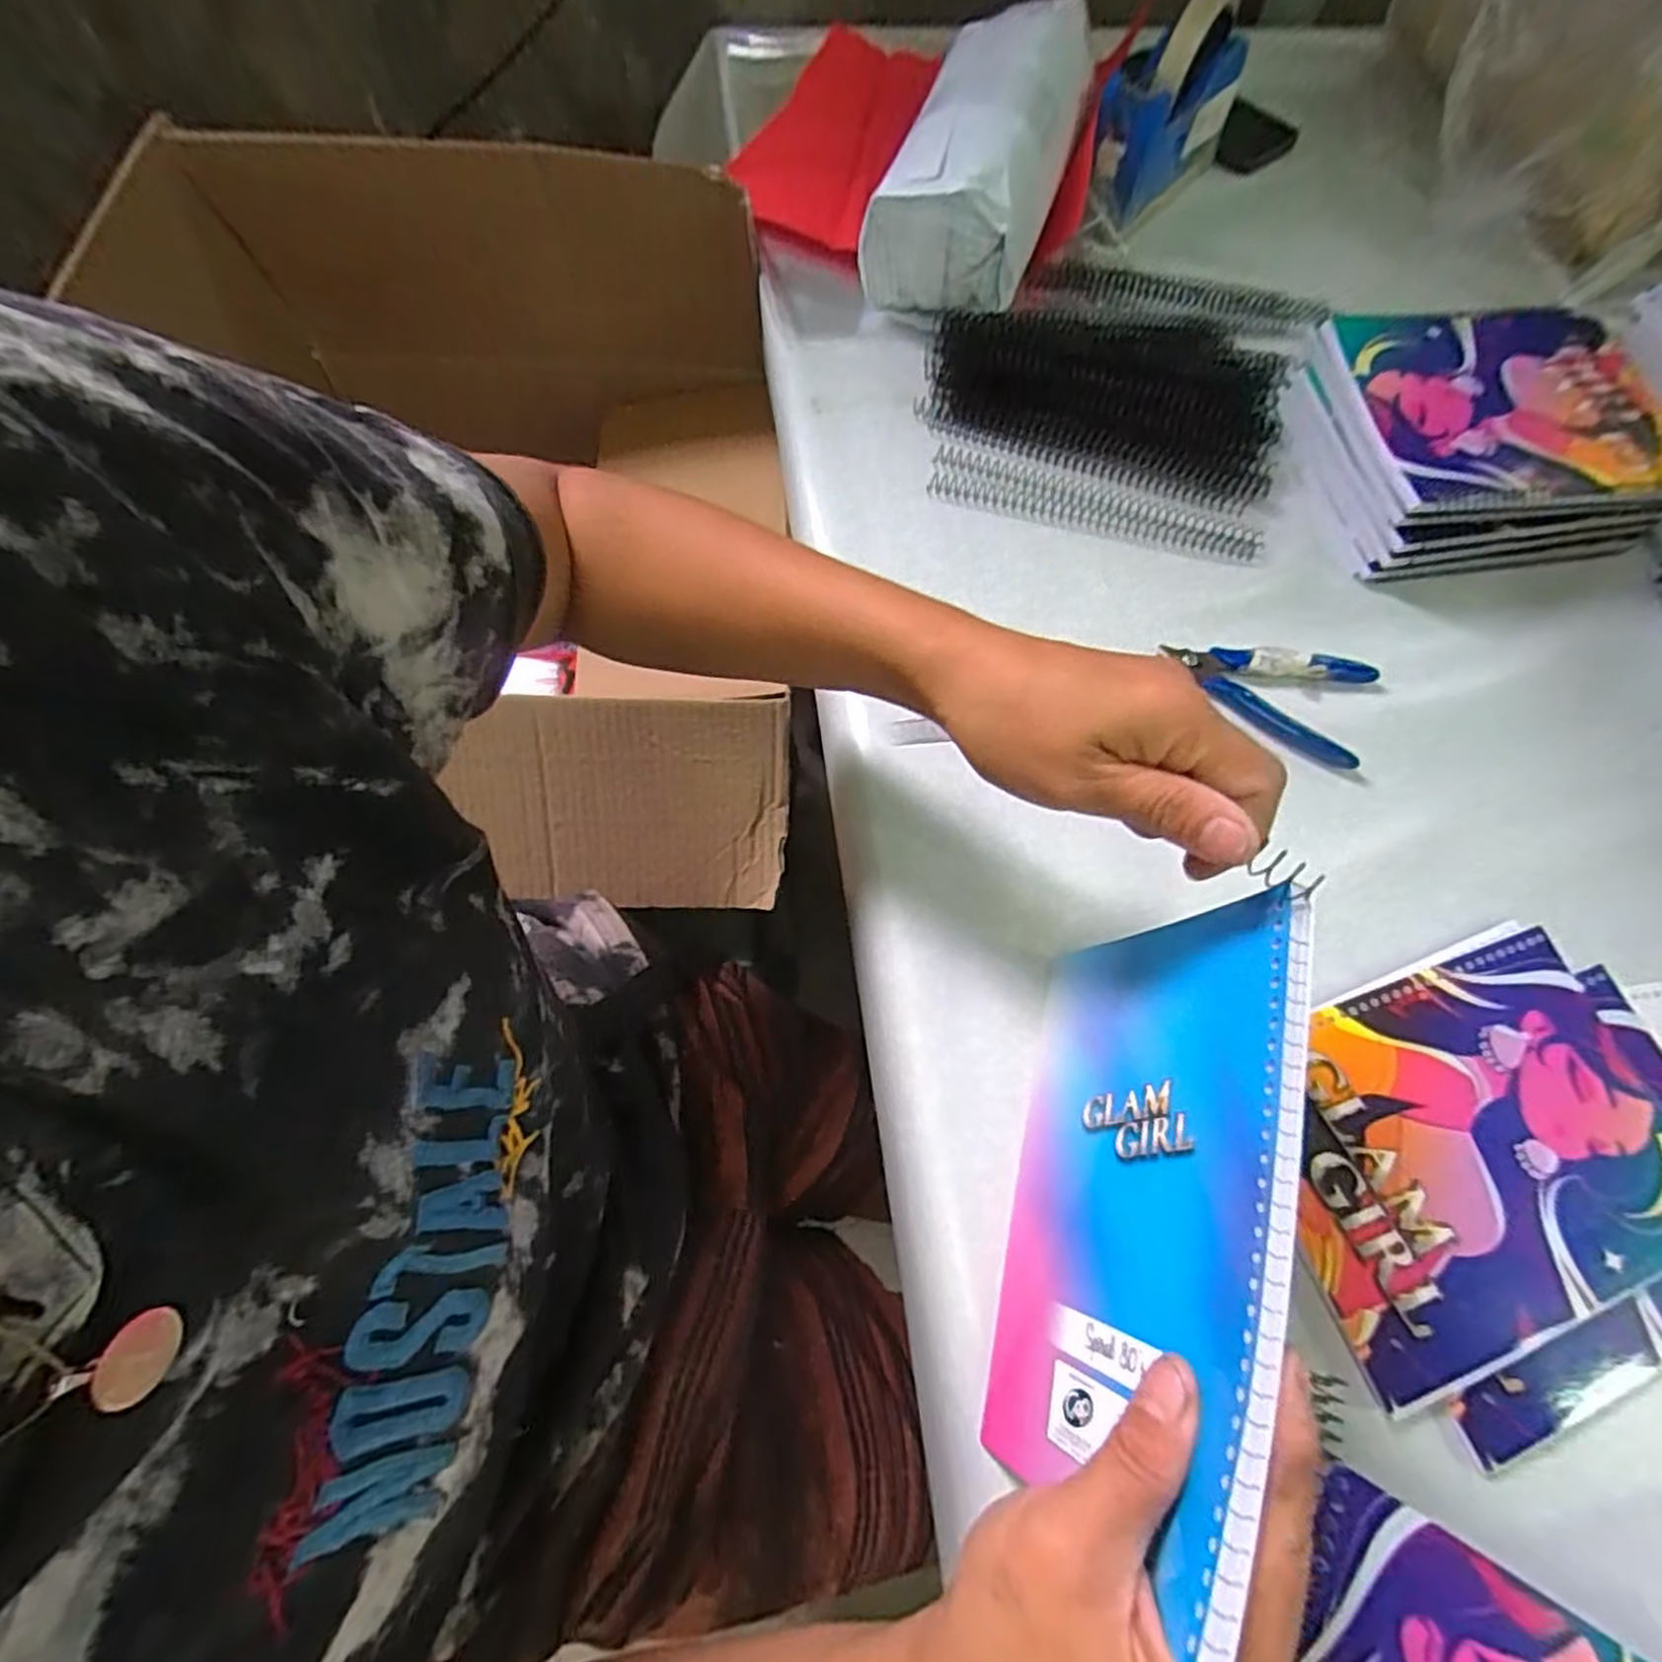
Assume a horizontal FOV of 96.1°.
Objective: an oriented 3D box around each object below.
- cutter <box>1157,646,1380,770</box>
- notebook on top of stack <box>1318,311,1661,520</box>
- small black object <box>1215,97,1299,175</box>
[{"bbox_3d":[0.253,-0.086,0.432,0.113,0.015,0.064,23,69,6],"label":"cutter"},{"bbox_3d":[0.415,-0.260,0.455,0.195,0.014,0.147,-5,69,-5],"label":"notebook on top of stack"},{"bbox_3d":[0.359,-0.588,0.629,0.090,0.027,0.043,-25,72,-12],"label":"small black object"}]

